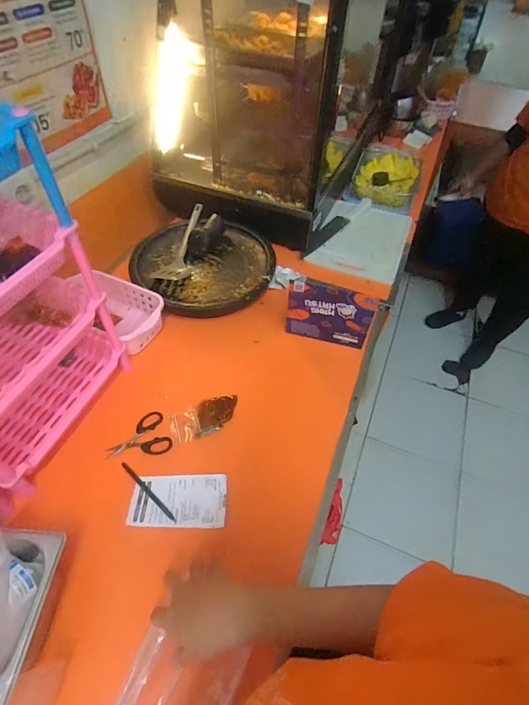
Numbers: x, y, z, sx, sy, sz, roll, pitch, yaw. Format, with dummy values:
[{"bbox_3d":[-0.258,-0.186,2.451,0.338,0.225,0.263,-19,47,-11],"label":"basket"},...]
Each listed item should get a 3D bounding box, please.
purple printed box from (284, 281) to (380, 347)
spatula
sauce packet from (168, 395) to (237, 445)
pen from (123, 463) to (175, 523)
[{"bbox_3d":[0.130,-0.074,0.764,0.171,0.149,0.019,16,52,10],"label":"purple printed box"},{"bbox_3d":[-0.213,-0.295,0.978,0.103,0.024,0.231,12,75,7],"label":"spatula"},{"bbox_3d":[-0.112,0.122,0.704,0.130,0.009,0.073,-14,53,-13],"label":"sauce packet"},{"bbox_3d":[-0.192,0.229,0.616,0.143,0.015,0.010,37,59,24],"label":"pen"}]

